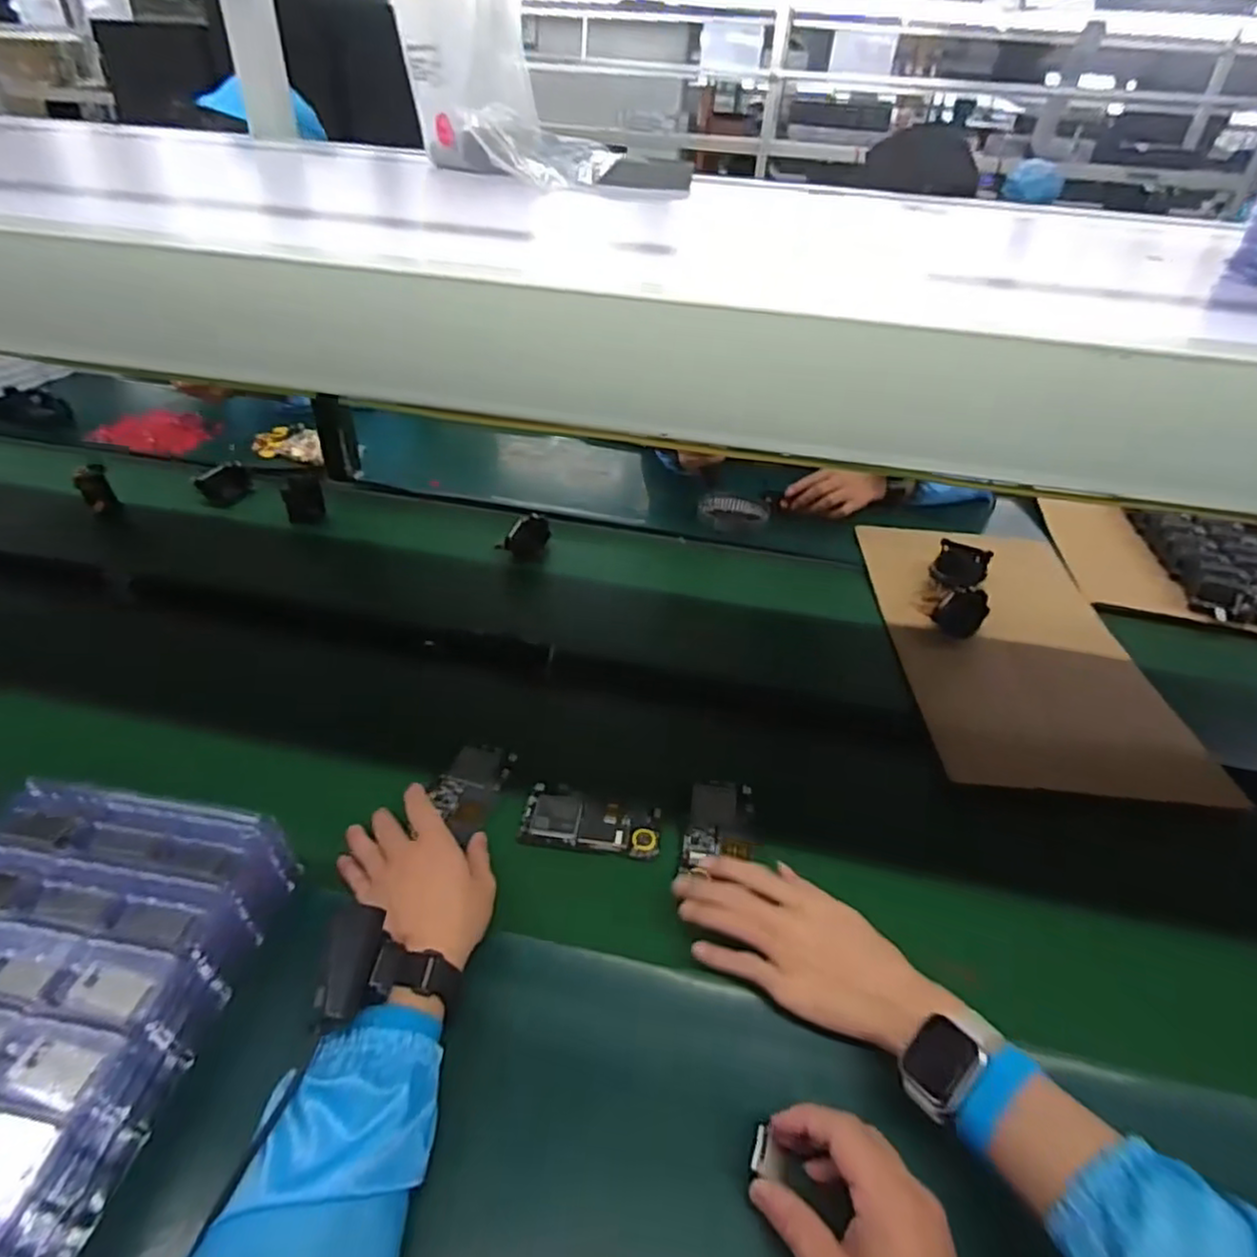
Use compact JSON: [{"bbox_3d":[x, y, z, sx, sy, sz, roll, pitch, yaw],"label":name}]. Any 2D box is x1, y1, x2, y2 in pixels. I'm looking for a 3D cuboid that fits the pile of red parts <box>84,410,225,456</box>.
[{"bbox_3d":[-0.856,-0.362,1.230,0.166,0.023,0.201,0,36,-3],"label":"pile of red parts"}]

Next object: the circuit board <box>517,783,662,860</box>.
[{"bbox_3d":[-0.033,0.177,0.617,0.123,0.008,0.062,4,36,2],"label":"circuit board"}]

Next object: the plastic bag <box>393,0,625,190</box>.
[{"bbox_3d":[-0.112,-0.527,0.578,0.175,0.227,0.165,-11,38,-18],"label":"plastic bag"}]

